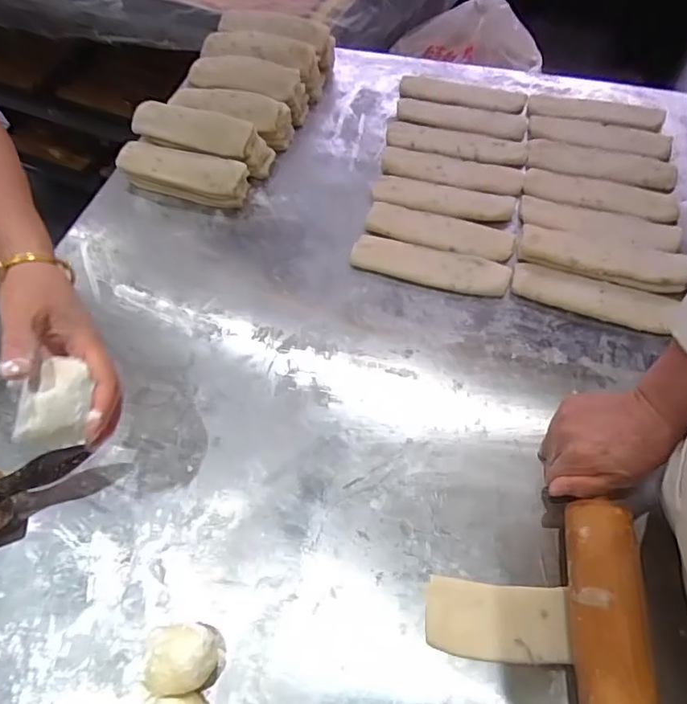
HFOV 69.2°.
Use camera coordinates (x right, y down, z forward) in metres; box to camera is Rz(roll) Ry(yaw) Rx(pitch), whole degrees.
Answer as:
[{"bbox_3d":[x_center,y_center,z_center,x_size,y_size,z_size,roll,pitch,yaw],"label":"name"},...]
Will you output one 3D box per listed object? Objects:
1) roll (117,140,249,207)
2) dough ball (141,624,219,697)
[{"bbox_3d":[-0.226,-0.249,0.703,0.194,0.048,0.053,12,62,10],"label":"roll"},{"bbox_3d":[-0.130,0.251,0.407,0.056,0.044,0.047,1,60,4],"label":"dough ball"}]

